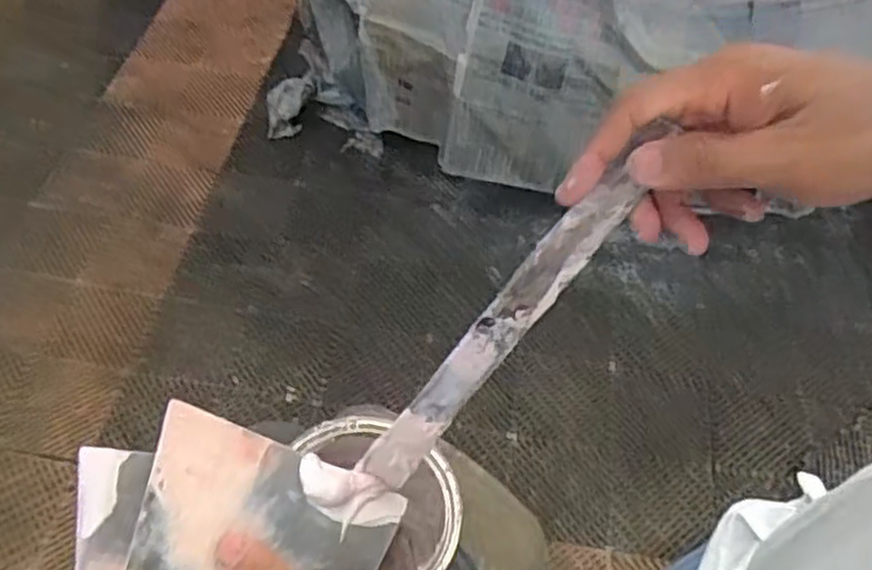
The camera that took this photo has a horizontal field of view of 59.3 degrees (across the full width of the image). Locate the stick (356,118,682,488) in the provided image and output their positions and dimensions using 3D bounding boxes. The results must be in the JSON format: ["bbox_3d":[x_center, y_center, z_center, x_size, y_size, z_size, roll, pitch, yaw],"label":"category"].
[{"bbox_3d":[0.027,0.033,0.402,0.029,0.225,0.007,26,30,-20],"label":"stick"}]

